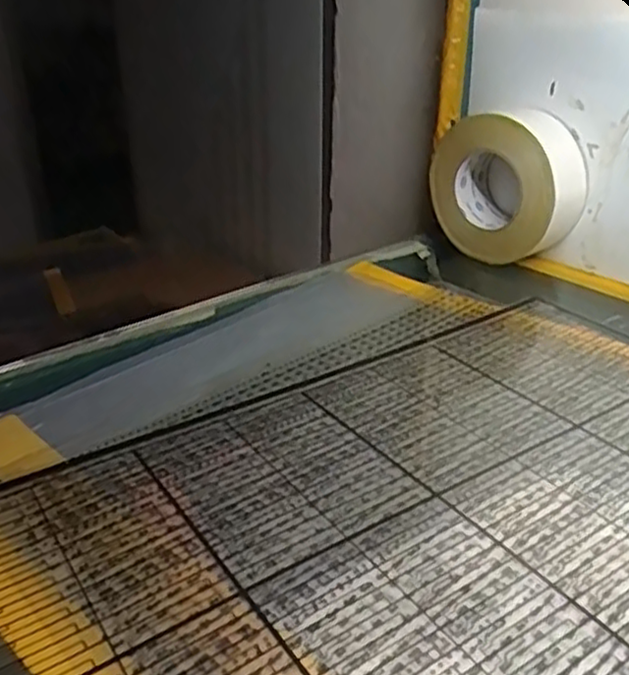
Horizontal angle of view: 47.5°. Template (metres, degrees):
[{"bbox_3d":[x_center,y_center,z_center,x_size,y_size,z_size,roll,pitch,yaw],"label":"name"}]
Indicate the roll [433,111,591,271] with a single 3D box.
[{"bbox_3d":[0.185,-0.147,0.703,0.062,0.138,0.133,-22,35,-37],"label":"roll"}]

